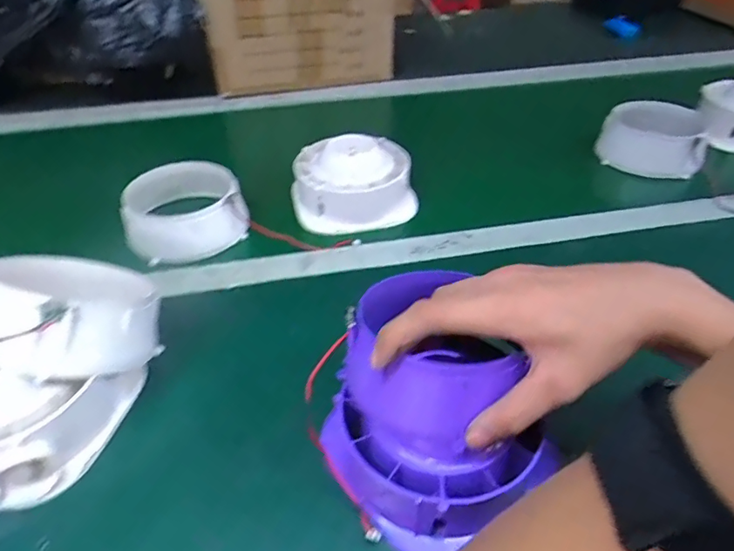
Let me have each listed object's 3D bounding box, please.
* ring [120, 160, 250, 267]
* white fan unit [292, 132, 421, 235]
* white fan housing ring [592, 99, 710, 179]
[{"bbox_3d":[-0.197,-0.072,0.563,0.121,0.053,0.117,-1,40,1],"label":"ring"},{"bbox_3d":[-0.018,-0.109,0.602,0.135,0.072,0.102,-10,41,-8],"label":"white fan unit"},{"bbox_3d":[0.373,-0.183,0.681,0.117,0.057,0.124,-1,40,1],"label":"white fan housing ring"}]

